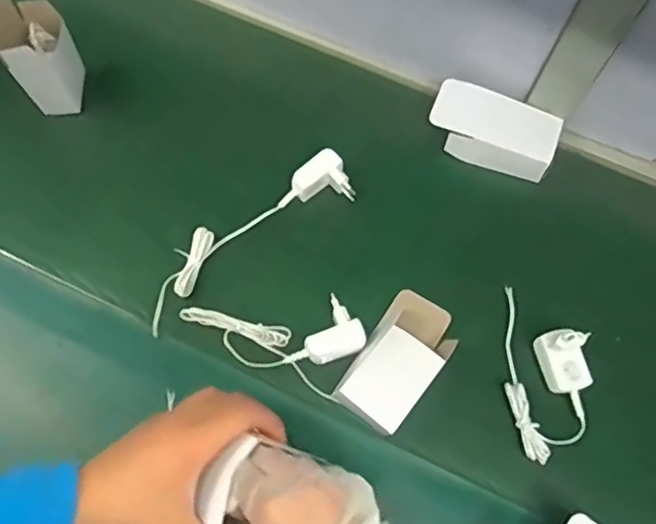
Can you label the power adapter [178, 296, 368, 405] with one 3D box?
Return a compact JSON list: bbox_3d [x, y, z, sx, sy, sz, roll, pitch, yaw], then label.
[{"bbox_3d":[-0.055,0.067,0.642,0.180,0.027,0.091,21,68,7],"label":"power adapter"}]

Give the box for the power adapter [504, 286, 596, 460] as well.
[{"bbox_3d":[0.222,0.111,0.624,0.081,0.053,0.168,11,67,3],"label":"power adapter"}]

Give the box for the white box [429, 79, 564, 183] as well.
[{"bbox_3d":[0.190,-0.151,0.722,0.143,0.039,0.073,24,68,8],"label":"white box"}]

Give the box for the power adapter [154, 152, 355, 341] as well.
[{"bbox_3d":[-0.089,-0.030,0.673,0.262,0.042,0.063,-34,72,-15],"label":"power adapter"}]

